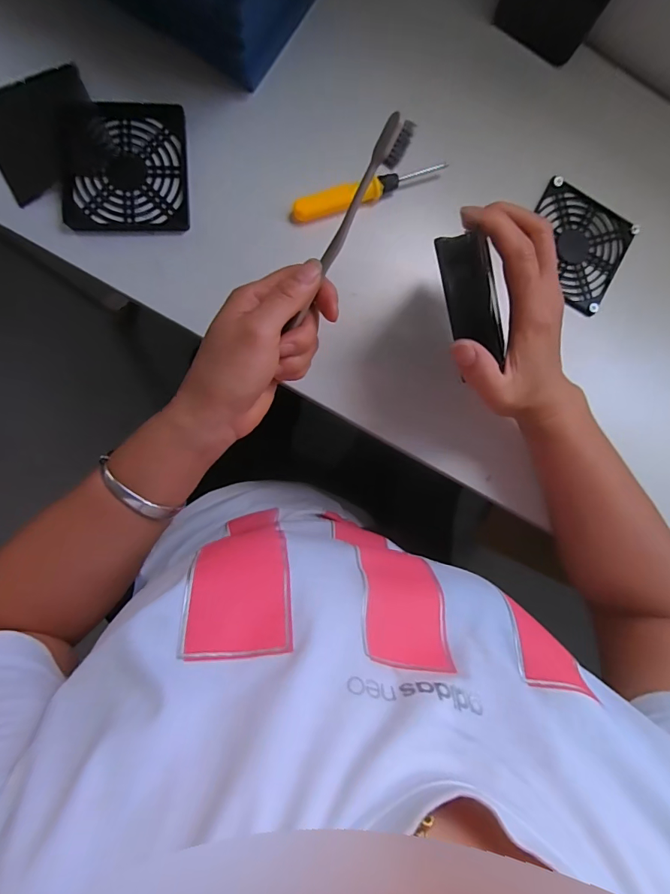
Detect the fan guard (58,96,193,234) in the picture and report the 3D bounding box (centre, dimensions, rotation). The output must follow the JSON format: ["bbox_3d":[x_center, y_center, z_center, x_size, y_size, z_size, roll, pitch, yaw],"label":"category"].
[{"bbox_3d":[-0.168,-0.227,0.343,0.094,0.018,0.096,-2,90,-5],"label":"fan guard"}]

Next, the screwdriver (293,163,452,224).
[{"bbox_3d":[0.030,-0.214,0.357,0.132,0.023,0.016,-20,92,-5],"label":"screwdriver"}]

